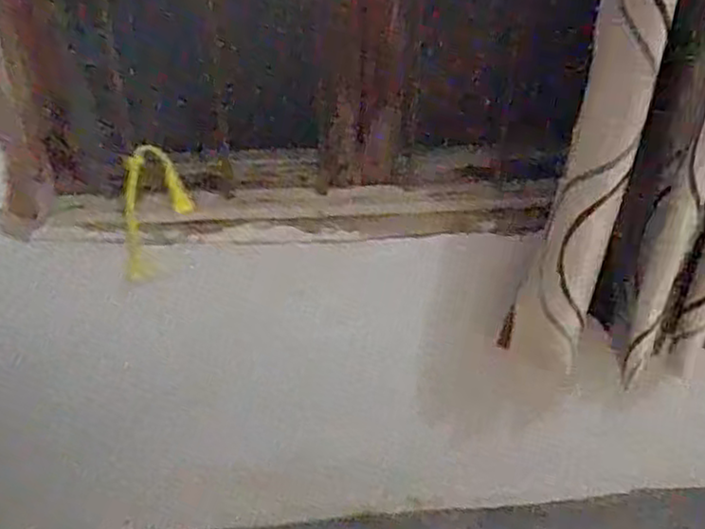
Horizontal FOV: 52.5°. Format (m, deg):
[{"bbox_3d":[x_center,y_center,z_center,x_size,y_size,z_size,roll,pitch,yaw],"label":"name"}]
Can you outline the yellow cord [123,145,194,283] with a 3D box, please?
[{"bbox_3d":[-0.258,-0.065,0.941,0.094,0.182,0.025,-9,37,-15],"label":"yellow cord"}]

